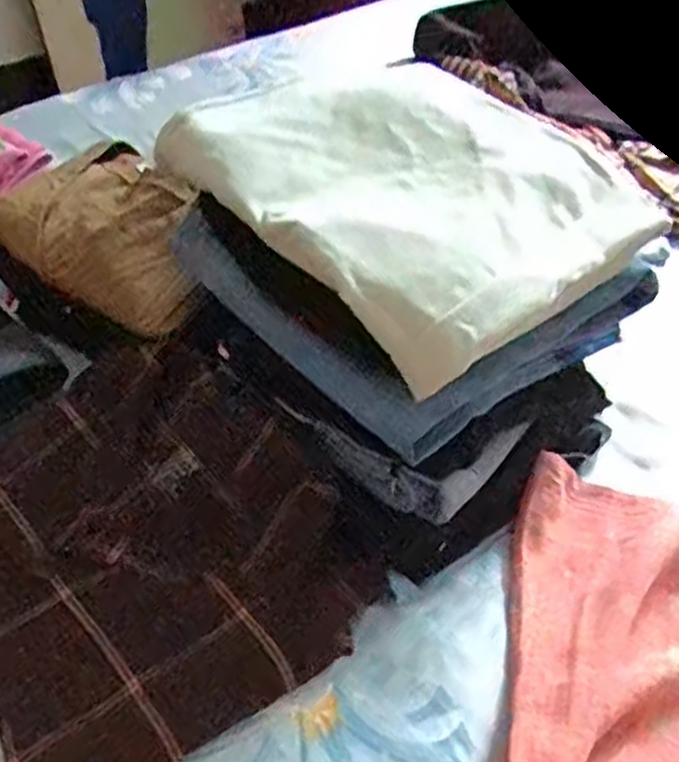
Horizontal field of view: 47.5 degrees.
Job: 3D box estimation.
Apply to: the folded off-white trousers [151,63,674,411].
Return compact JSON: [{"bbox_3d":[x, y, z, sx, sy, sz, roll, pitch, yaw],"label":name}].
[{"bbox_3d":[0.044,-0.129,0.518,0.229,0.079,0.269,-34,54,-30],"label":"folded off-white trousers"}]

